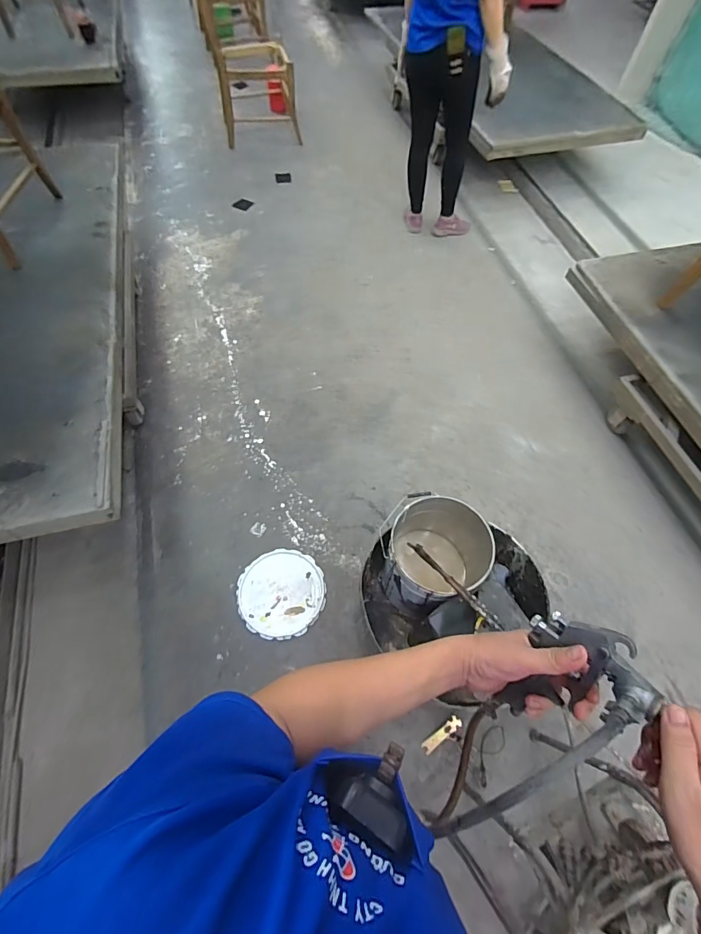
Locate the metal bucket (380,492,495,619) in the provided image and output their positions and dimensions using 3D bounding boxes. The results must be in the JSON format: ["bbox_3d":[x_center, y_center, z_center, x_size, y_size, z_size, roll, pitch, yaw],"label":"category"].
[{"bbox_3d":[0.253,0.296,1.387,0.308,0.349,0.315,1,61,-2],"label":"metal bucket"}]

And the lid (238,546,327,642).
[{"bbox_3d":[-0.243,0.446,1.507,0.295,0.025,0.301,-10,62,-9],"label":"lid"}]

